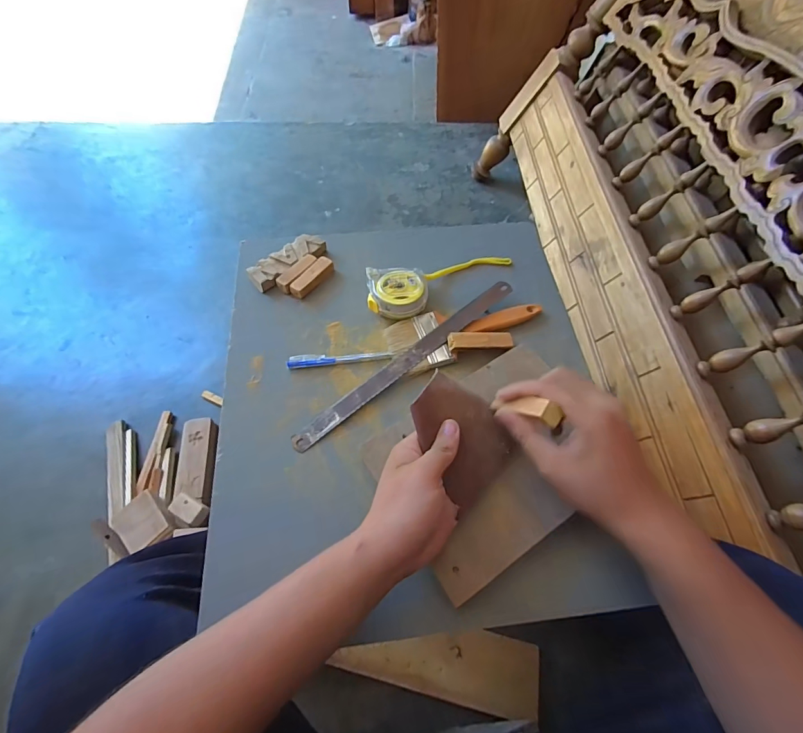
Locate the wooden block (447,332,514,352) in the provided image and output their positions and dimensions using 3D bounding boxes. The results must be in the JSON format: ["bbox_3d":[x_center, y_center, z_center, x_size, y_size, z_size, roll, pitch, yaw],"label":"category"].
[{"bbox_3d":[0.088,-0.030,0.443,0.073,0.016,0.016,-4,62,-4],"label":"wooden block"}]

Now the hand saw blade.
[{"bbox_3d":[0.011,-0.008,0.441,0.301,0.007,0.021,-37,74,-15],"label":"hand saw blade"}]

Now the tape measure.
[{"bbox_3d":[0.052,-0.102,0.484,0.190,0.031,0.069,-13,63,-9],"label":"tape measure"}]

